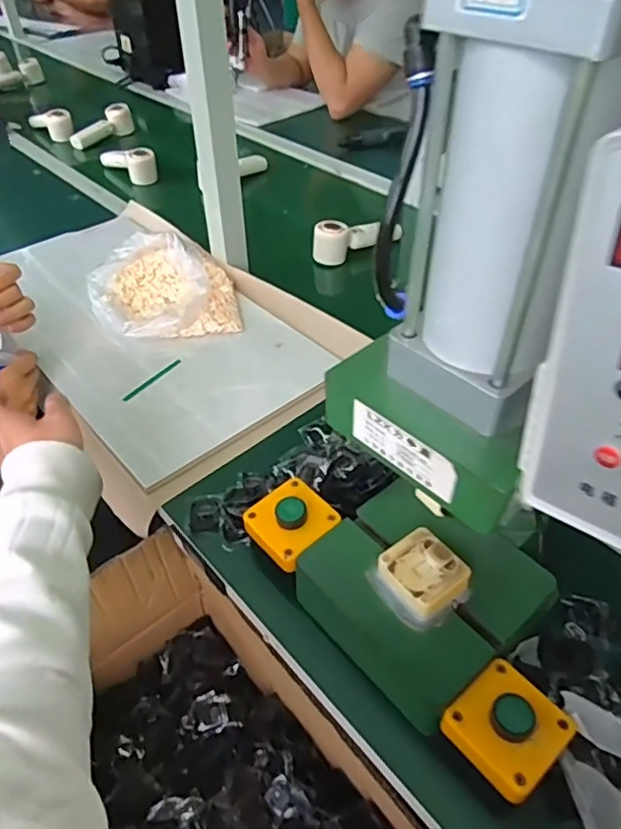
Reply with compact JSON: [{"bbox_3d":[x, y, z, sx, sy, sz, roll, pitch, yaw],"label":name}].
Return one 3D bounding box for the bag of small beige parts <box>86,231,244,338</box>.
[{"bbox_3d":[-0.219,-0.190,0.852,0.205,0.062,0.218,-10,44,-8],"label":"bag of small beige parts"}]

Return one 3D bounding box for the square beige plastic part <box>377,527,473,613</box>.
[{"bbox_3d":[0.091,0.131,0.471,0.055,0.031,0.060,-29,50,-25],"label":"square beige plastic part"}]

